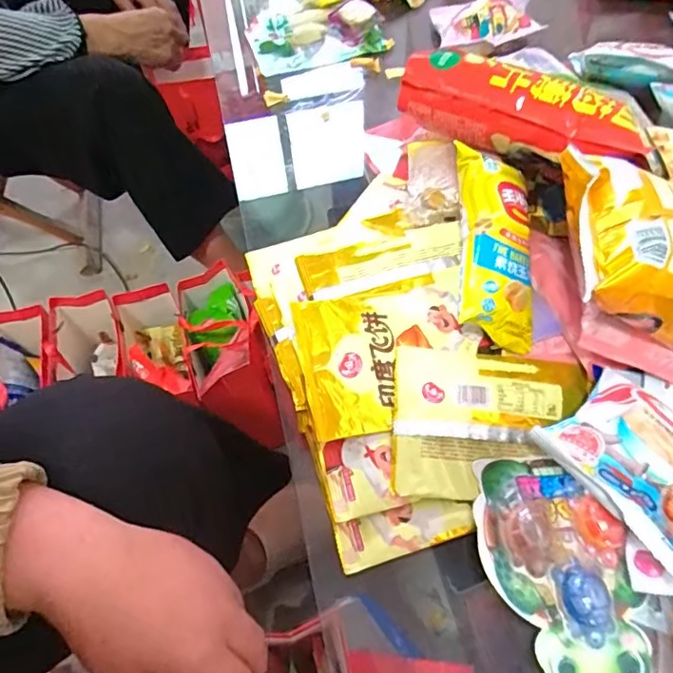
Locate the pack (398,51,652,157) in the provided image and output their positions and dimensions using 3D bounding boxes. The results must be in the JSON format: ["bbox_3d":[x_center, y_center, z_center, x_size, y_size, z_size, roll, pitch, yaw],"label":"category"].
[{"bbox_3d":[0.148,-0.186,0.447,0.195,0.045,0.047,29,63,18],"label":"pack"}]

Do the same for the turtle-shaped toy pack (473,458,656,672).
[{"bbox_3d":[0.142,0.148,0.340,0.082,0.028,0.149,-15,59,-7],"label":"turtle-shaped toy pack"}]

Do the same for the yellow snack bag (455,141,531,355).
[{"bbox_3d":[0.115,-0.067,0.401,0.055,0.039,0.150,-2,77,0],"label":"yellow snack bag"}]

